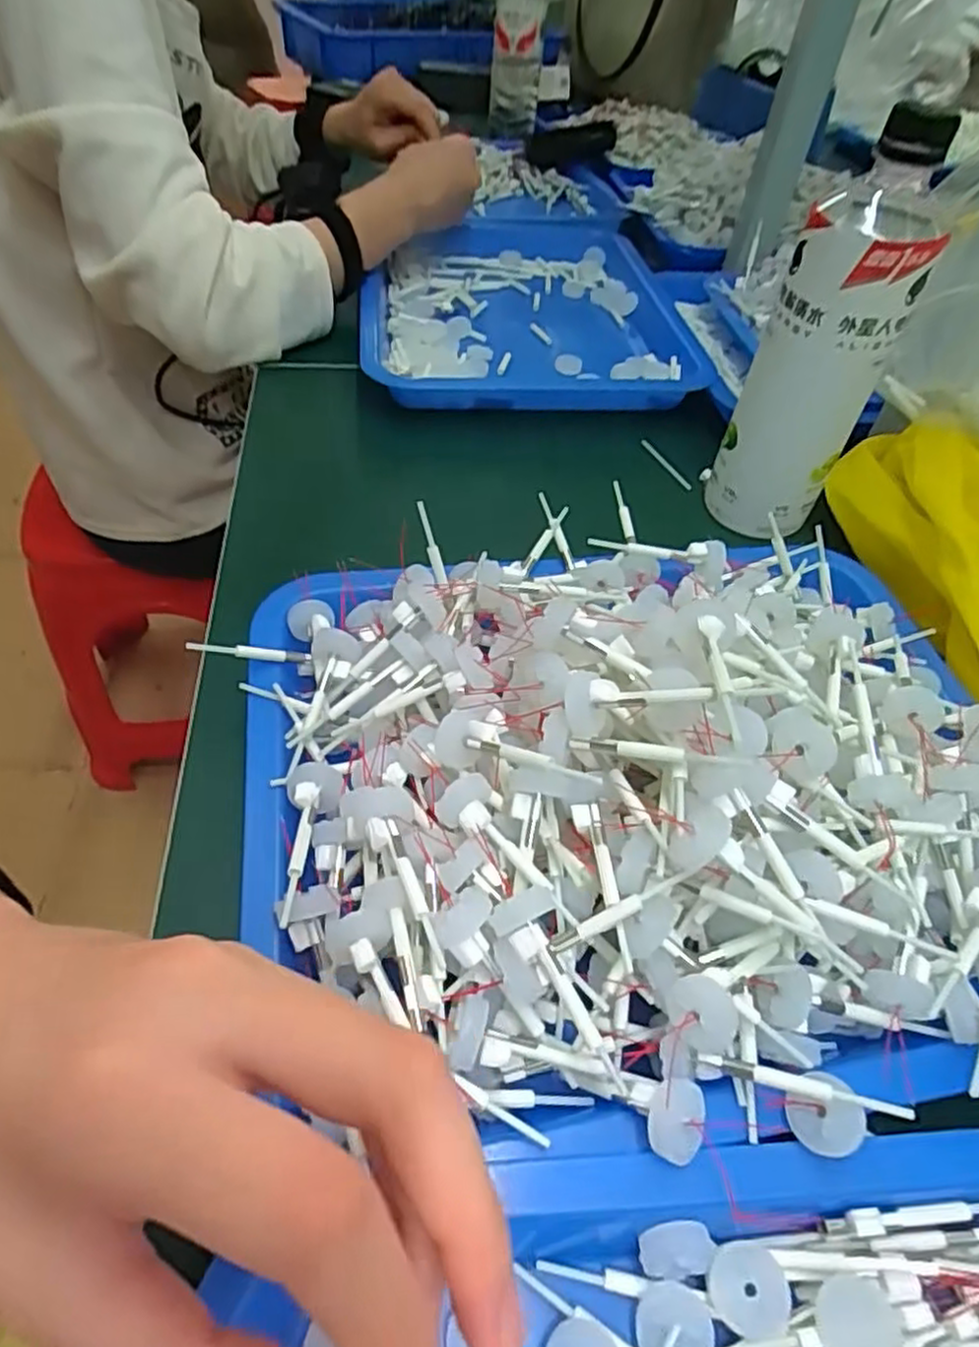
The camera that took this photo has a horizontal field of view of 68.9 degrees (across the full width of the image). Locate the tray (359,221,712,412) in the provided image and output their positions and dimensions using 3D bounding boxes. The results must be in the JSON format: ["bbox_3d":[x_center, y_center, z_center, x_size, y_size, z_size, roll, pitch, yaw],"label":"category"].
[{"bbox_3d":[0.026,-0.332,0.640,0.271,0.039,0.369,-1,50,-7],"label":"tray"}]

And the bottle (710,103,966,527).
[{"bbox_3d":[0.184,-0.177,0.395,0.068,0.201,0.061,33,55,21],"label":"bottle"}]

